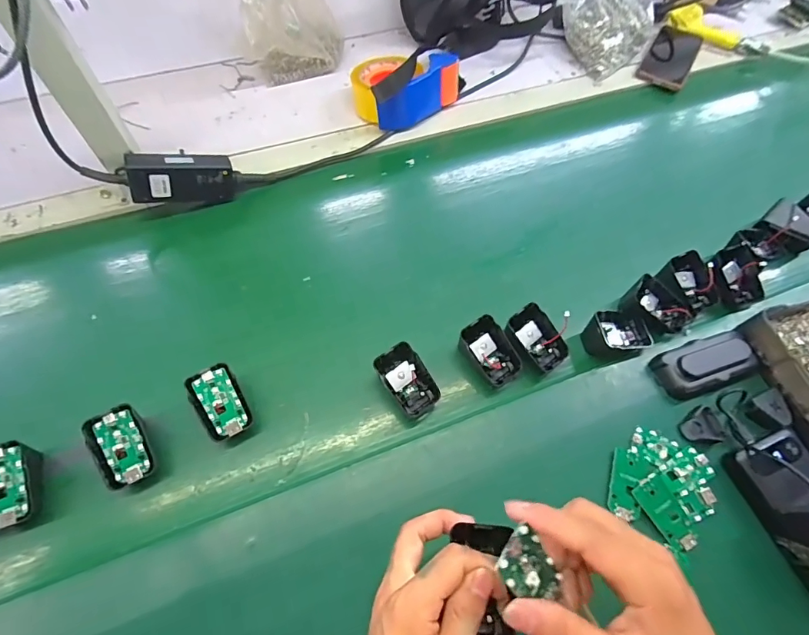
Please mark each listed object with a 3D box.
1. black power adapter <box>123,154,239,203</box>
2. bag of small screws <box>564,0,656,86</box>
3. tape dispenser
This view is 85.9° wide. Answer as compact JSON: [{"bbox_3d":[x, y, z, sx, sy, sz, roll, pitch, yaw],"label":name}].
[{"bbox_3d":[-0.269,-0.168,0.531,0.115,0.048,0.033,-9,60,-29],"label":"black power adapter"},{"bbox_3d":[0.337,-0.525,0.708,0.159,0.153,0.164,-32,67,-19],"label":"bag of small screws"},{"bbox_3d":[0.004,-0.350,0.646,0.165,0.075,0.103,-29,66,-17],"label":"tape dispenser"}]

